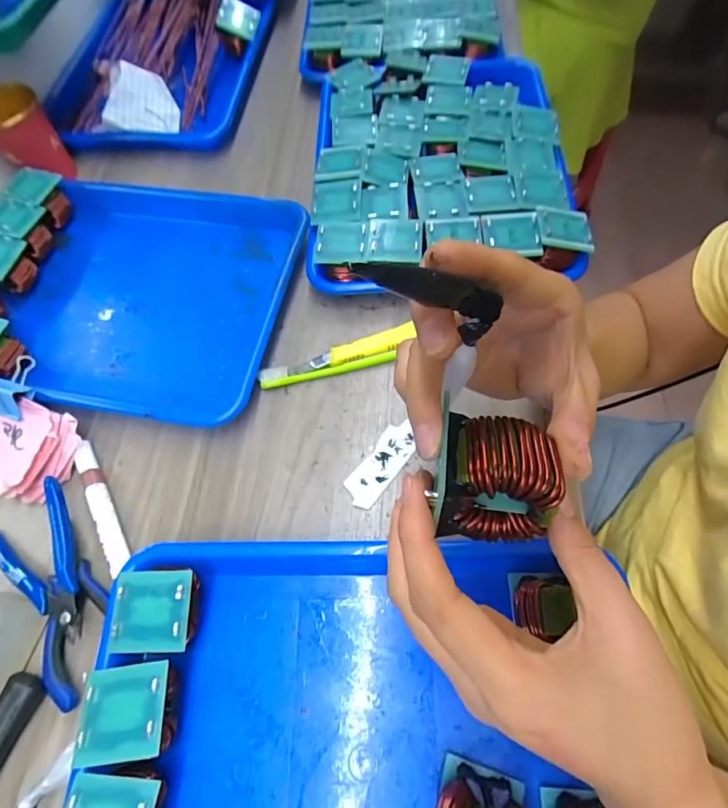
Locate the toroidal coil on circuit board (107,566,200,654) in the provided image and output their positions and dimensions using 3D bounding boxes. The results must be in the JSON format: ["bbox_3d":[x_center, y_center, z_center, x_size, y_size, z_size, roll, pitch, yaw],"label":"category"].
[{"bbox_3d":[-0.126,0.133,0.288,0.048,0.048,0.047,-1,64,3],"label":"toroidal coil on circuit board"}]

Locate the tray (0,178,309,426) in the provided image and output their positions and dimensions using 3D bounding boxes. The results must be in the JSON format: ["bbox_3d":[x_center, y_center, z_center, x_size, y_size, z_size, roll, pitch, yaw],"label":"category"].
[{"bbox_3d":[-0.209,-0.107,0.422,0.283,0.034,0.249,12,66,9],"label":"tray"}]

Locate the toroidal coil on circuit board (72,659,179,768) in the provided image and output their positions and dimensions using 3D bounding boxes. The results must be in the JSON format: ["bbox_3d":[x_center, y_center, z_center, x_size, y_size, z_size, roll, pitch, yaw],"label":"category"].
[{"bbox_3d":[-0.134,0.181,0.266,0.046,0.044,0.045,-9,64,-1],"label":"toroidal coil on circuit board"}]

